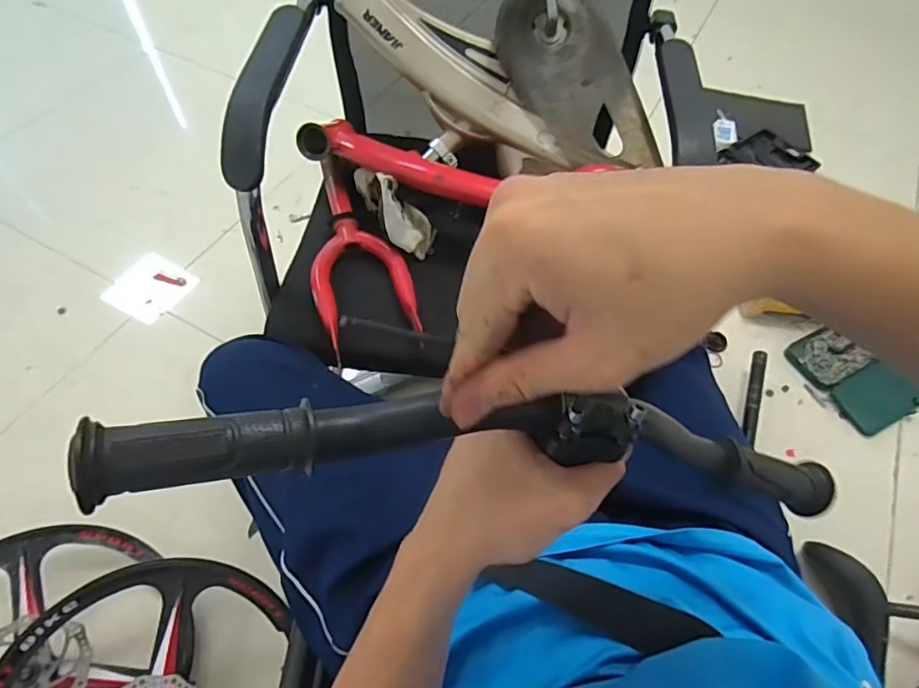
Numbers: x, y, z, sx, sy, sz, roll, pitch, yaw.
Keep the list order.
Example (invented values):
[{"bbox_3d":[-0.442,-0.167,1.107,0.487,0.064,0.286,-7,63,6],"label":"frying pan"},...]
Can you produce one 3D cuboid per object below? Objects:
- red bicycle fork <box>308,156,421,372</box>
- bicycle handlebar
[{"bbox_3d":[-0.142,-0.131,0.694,0.118,0.034,0.350,-13,58,-11],"label":"red bicycle fork"},{"bbox_3d":[0.050,0.049,0.252,0.396,0.055,0.043,5,57,-20],"label":"bicycle handlebar"}]

